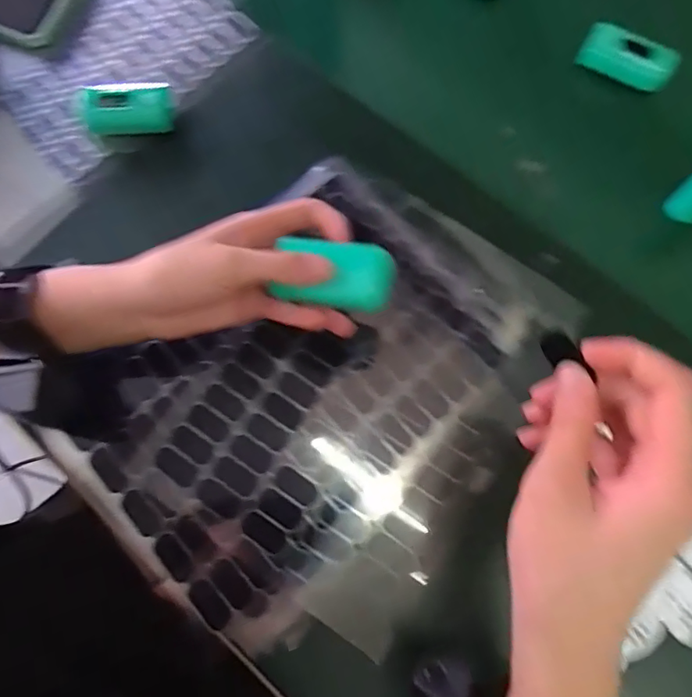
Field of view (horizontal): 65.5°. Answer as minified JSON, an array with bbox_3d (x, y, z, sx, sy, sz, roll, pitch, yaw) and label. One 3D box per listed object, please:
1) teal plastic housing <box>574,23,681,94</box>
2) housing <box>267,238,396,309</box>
[{"bbox_3d":[0.234,-0.240,0.447,0.078,0.023,0.034,21,75,7],"label":"teal plastic housing"},{"bbox_3d":[-0.005,-0.041,0.300,0.063,0.019,0.031,7,74,3],"label":"housing"}]

